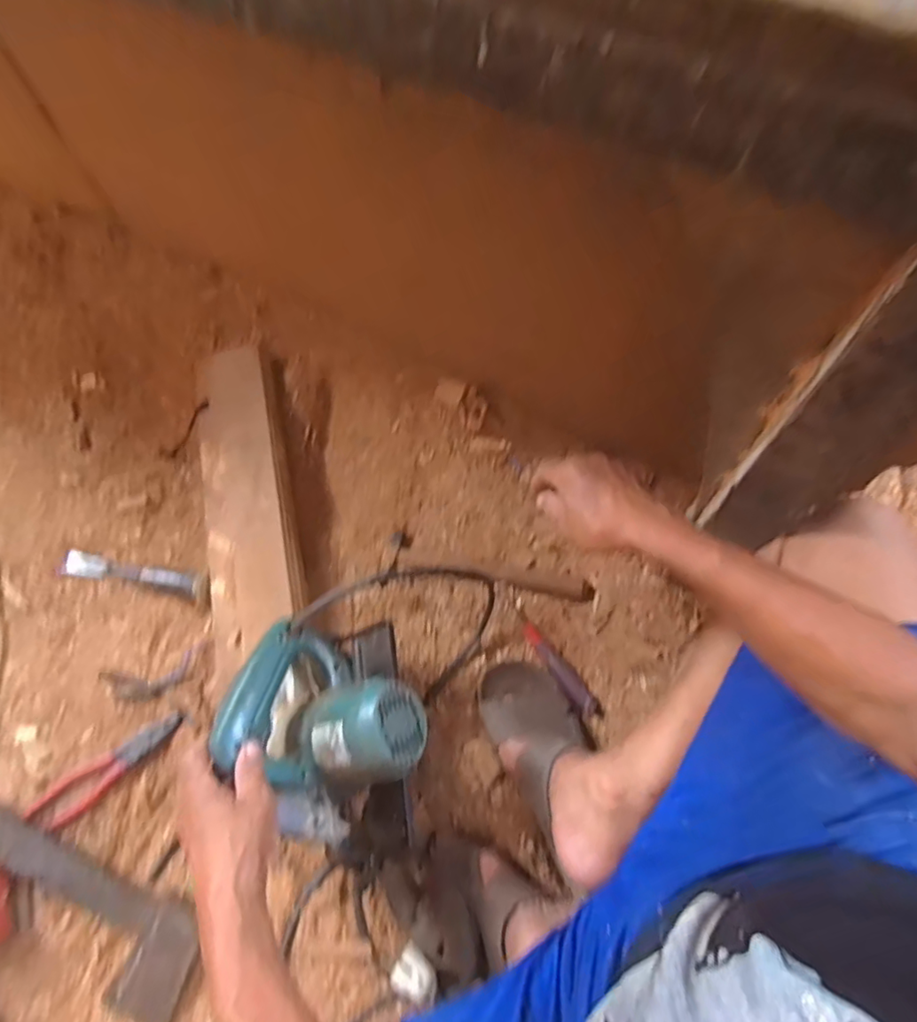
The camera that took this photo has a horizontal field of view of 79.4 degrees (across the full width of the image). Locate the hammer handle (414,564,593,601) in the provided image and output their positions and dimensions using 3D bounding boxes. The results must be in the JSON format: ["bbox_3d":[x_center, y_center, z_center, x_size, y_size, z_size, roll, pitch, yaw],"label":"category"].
[{"bbox_3d":[0.064,0.092,0.758,0.231,0.013,0.022,10,66,7],"label":"hammer handle"}]

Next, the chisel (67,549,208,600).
[{"bbox_3d":[-0.451,0.085,0.765,0.227,0.031,0.034,9,66,7],"label":"chisel"}]

